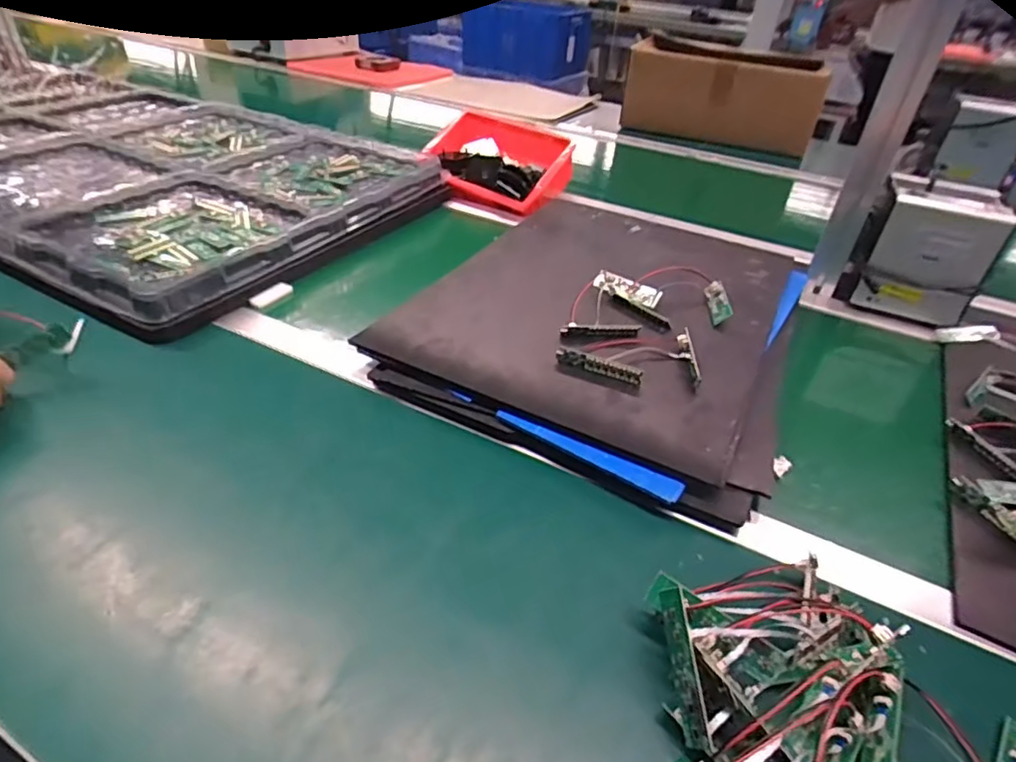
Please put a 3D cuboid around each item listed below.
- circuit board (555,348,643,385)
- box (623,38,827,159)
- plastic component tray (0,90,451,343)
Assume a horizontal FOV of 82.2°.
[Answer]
[{"bbox_3d":[0.085,-0.014,0.552,0.083,0.016,0.009,17,39,16],"label":"circuit board"},{"bbox_3d":[0.520,-0.699,1.412,0.426,0.166,0.226,19,39,17],"label":"box"},{"bbox_3d":[-0.499,-0.304,0.899,0.632,0.058,0.567,21,40,21],"label":"plastic component tray"}]

